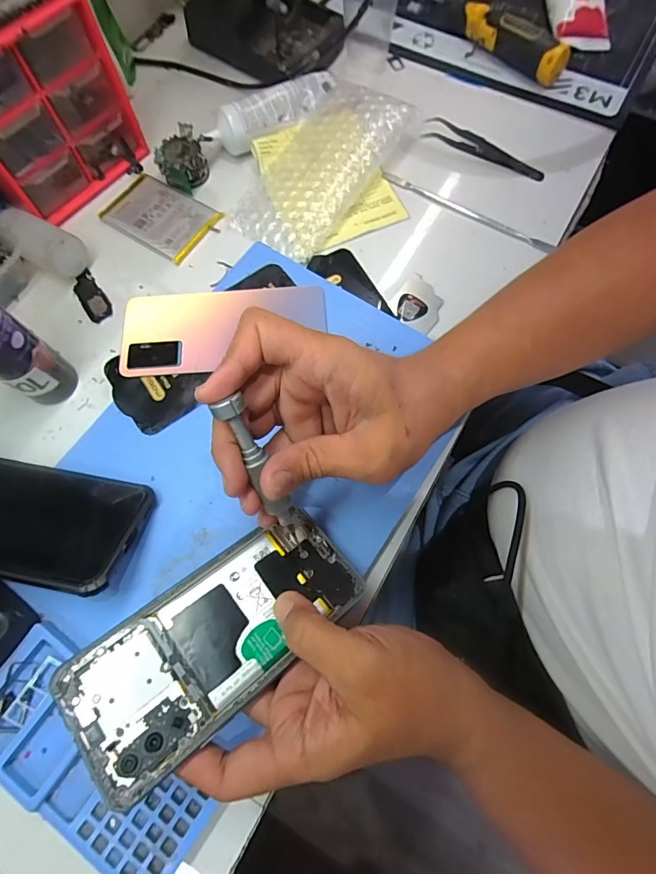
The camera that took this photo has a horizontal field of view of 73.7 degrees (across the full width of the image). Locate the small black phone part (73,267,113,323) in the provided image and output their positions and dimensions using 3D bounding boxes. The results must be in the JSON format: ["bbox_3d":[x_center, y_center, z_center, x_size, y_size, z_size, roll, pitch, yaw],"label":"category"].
[{"bbox_3d":[-0.200,-0.119,0.368,0.020,0.004,0.054,-34,76,-10],"label":"small black phone part"}]

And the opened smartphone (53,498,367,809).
[{"bbox_3d":[-0.057,0.107,0.242,0.159,0.004,0.070,-33,69,-26],"label":"opened smartphone"}]

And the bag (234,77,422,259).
[{"bbox_3d":[-0.003,-0.241,0.384,0.096,0.028,0.176,28,75,8],"label":"bag"}]

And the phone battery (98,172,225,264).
[{"bbox_3d":[-0.150,-0.199,0.389,0.096,0.004,0.063,32,75,9],"label":"phone battery"}]

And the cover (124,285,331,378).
[{"bbox_3d":[-0.081,-0.084,0.346,0.156,0.011,0.072,-3,73,-1],"label":"cover"}]

